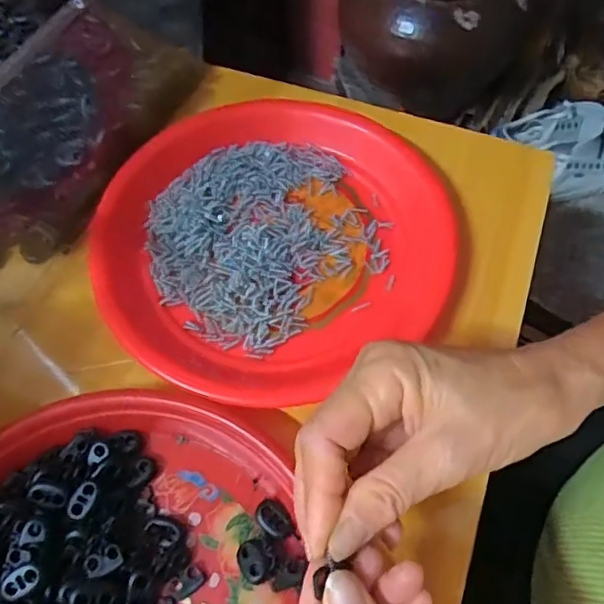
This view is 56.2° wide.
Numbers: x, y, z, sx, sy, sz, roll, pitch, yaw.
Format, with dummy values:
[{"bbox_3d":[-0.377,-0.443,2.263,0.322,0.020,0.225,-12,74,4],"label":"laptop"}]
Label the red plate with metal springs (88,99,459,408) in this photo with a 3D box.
[{"bbox_3d":[-0.021,-0.043,0.374,0.223,0.028,0.208,-1,62,1],"label":"red plate with metal springs"}]

